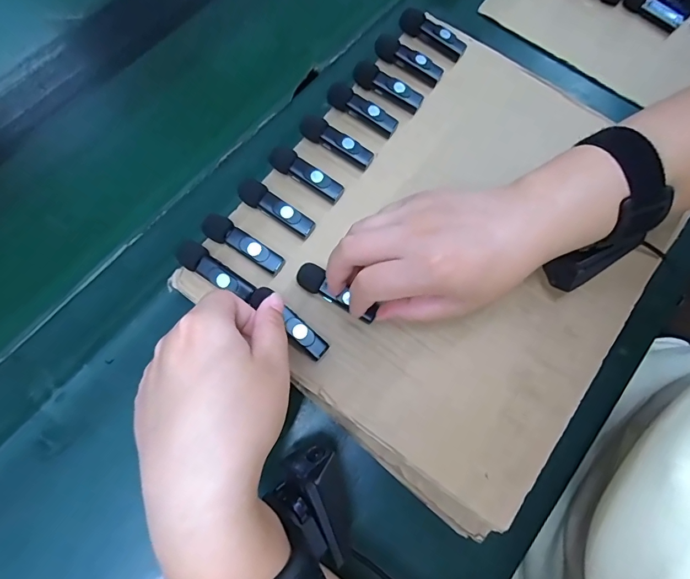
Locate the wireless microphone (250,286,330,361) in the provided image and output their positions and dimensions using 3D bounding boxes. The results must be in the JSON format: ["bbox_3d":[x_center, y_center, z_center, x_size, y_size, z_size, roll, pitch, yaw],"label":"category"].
[{"bbox_3d":[-0.040,0.024,0.293,0.066,0.015,0.017,42,79,6],"label":"wireless microphone"}]

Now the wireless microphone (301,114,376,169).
[{"bbox_3d":[-0.007,-0.121,0.338,0.065,0.017,0.019,28,74,8],"label":"wireless microphone"}]

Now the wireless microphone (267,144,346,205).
[{"bbox_3d":[-0.031,-0.090,0.328,0.062,0.019,0.018,34,75,9],"label":"wireless microphone"}]

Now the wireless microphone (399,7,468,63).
[{"bbox_3d":[0.080,-0.232,0.372,0.065,0.015,0.017,39,76,10],"label":"wireless microphone"}]

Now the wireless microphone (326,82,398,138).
[{"bbox_3d":[0.014,-0.151,0.345,0.063,0.015,0.017,34,75,9],"label":"wireless microphone"}]

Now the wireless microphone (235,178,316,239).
[{"bbox_3d":[-0.053,-0.063,0.318,0.065,0.016,0.018,30,74,8],"label":"wireless microphone"}]

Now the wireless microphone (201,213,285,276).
[{"bbox_3d":[-0.076,-0.034,0.308,0.063,0.019,0.018,30,74,8],"label":"wireless microphone"}]

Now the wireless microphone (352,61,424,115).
[{"bbox_3d":[0.037,-0.174,0.348,0.062,0.012,0.017,34,75,9],"label":"wireless microphone"}]

